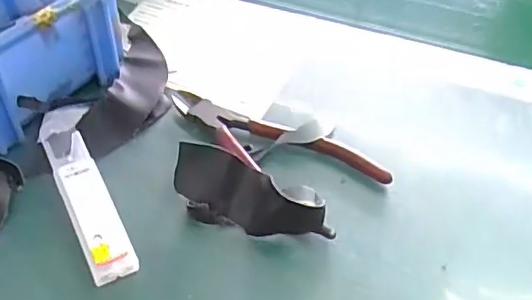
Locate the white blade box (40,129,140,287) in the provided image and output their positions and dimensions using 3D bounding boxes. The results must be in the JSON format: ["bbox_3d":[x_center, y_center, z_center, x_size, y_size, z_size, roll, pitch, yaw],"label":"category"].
[{"bbox_3d":[-0.108,0.029,0.343,0.027,0.015,0.112,-21,52,-22],"label":"white blade box"}]

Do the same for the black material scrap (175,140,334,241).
[{"bbox_3d":[-0.009,0.027,0.344,0.098,0.030,0.040,13,48,7],"label":"black material scrap"}]

